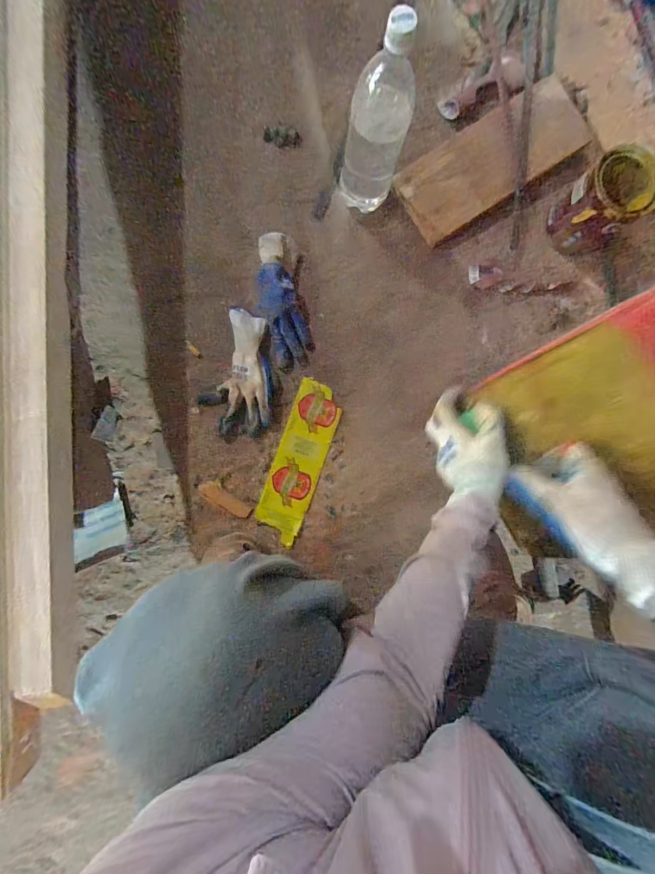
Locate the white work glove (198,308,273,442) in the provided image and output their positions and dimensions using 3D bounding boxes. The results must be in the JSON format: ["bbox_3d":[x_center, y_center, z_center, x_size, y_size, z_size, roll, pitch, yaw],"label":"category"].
[{"bbox_3d":[-0.149,-0.104,0.587,0.111,0.030,0.208,1,88,-5],"label":"white work glove"}]

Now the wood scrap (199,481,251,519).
[{"bbox_3d":[-0.171,0.106,0.599,0.091,0.007,0.027,35,86,-2],"label":"wood scrap"}]

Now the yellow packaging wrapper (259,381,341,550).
[{"bbox_3d":[-0.047,0.041,0.612,0.080,0.017,0.268,19,89,-4],"label":"yellow packaging wrapper"}]

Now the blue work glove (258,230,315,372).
[{"bbox_3d":[-0.073,-0.224,0.592,0.078,0.044,0.217,-11,89,-5],"label":"blue work glove"}]

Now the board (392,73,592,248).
[{"bbox_3d":[0.293,-0.486,0.623,0.353,0.031,0.141,-32,91,-5],"label":"board"}]

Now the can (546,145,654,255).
[{"bbox_3d":[0.460,-0.389,0.605,0.122,0.103,0.111,0,88,-5],"label":"can"}]

